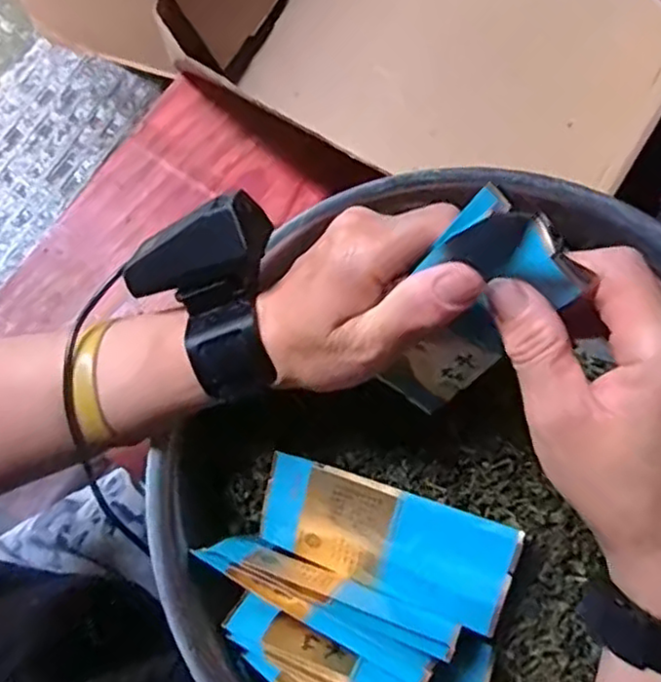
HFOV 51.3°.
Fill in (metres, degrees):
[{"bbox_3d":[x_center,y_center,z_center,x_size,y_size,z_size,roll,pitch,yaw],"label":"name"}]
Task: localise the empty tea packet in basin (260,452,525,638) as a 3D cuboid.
[{"bbox_3d":[0.027,0.100,0.350,0.126,0.008,0.052,17,100,16],"label":"empty tea packet in basin"}]

